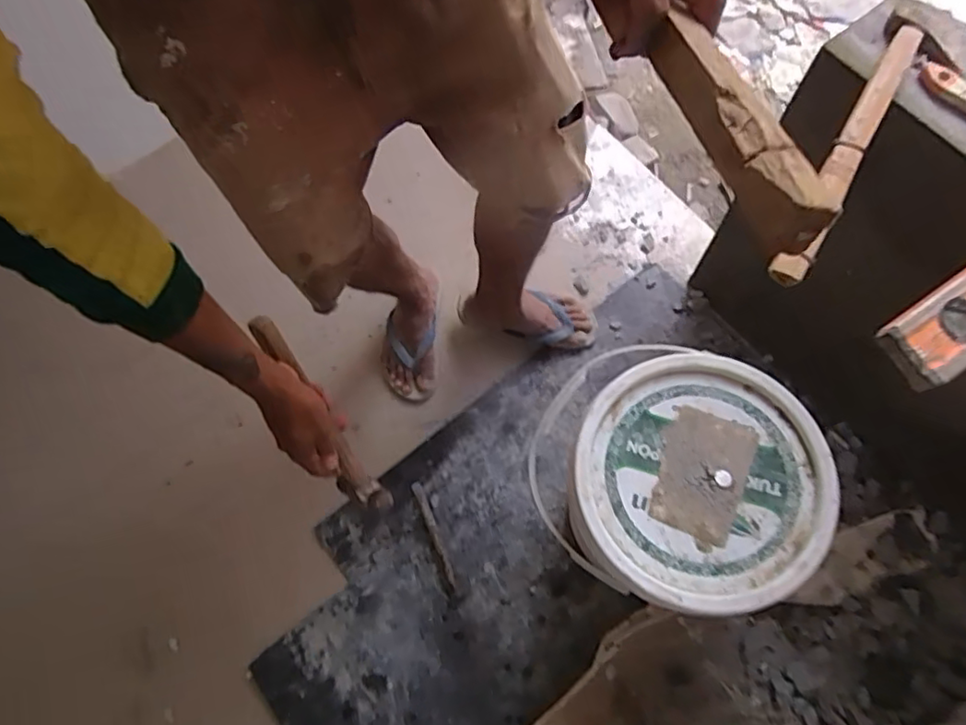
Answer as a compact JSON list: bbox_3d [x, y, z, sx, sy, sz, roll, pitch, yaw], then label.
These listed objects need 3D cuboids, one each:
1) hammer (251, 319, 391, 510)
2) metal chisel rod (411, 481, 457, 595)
[{"bbox_3d":[-0.178,0.059,0.667,0.050,0.066,0.247,-28,117,-8],"label":"hammer"},{"bbox_3d":[-0.081,0.296,1.065,0.019,0.018,0.194,-22,74,-6],"label":"metal chisel rod"}]

